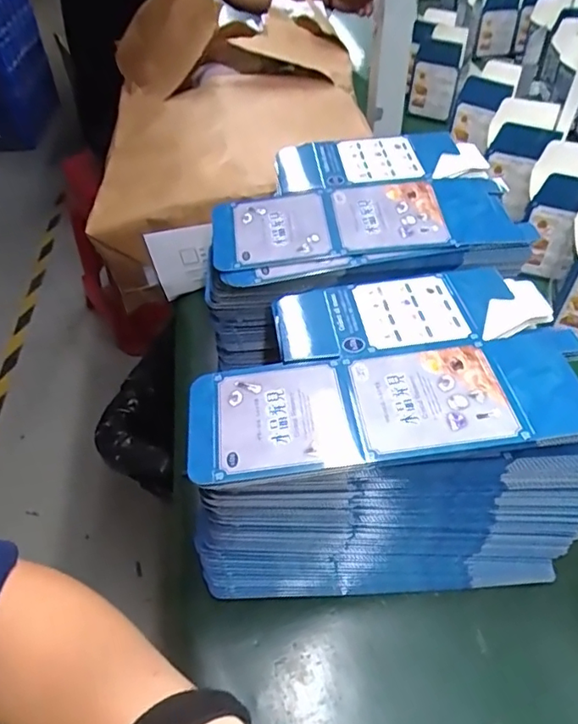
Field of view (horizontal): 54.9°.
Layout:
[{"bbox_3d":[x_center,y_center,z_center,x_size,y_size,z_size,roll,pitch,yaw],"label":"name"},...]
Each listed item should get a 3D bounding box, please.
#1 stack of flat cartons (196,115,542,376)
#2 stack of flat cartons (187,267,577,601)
[{"bbox_3d":[0.054,-0.103,0.501,0.257,0.122,0.165,-8,45,-4],"label":"stack of flat cartons"},{"bbox_3d":[0.059,0.047,0.400,0.247,0.146,0.171,-3,45,0],"label":"stack of flat cartons"}]

